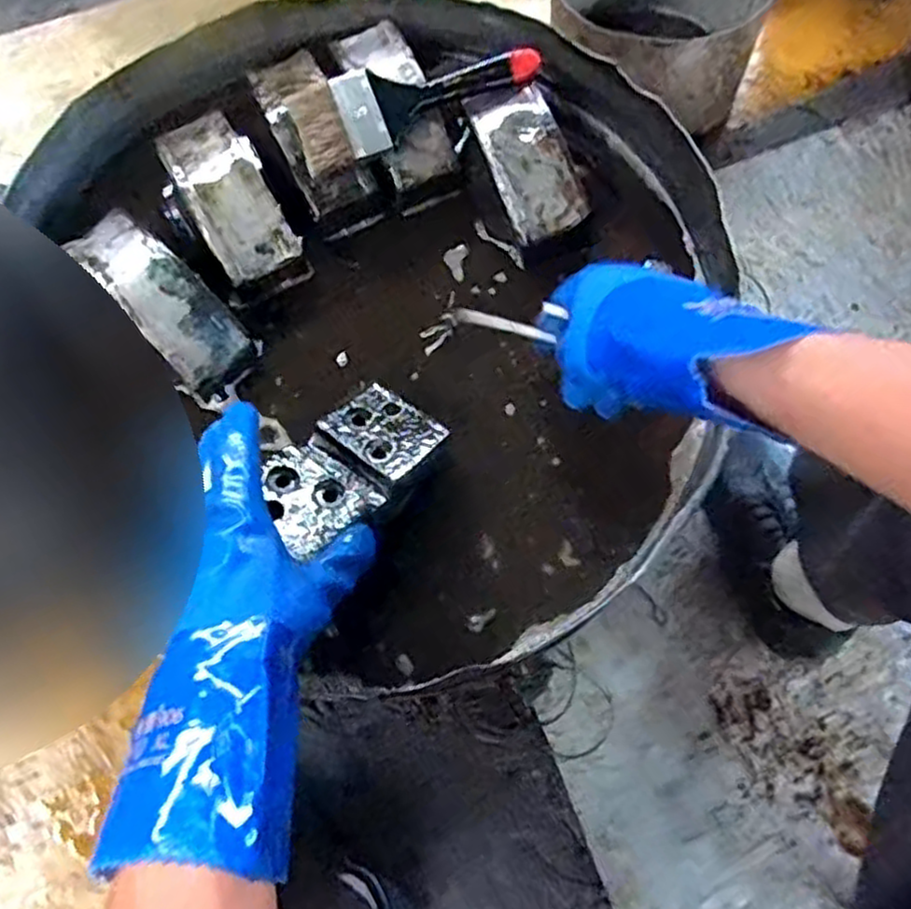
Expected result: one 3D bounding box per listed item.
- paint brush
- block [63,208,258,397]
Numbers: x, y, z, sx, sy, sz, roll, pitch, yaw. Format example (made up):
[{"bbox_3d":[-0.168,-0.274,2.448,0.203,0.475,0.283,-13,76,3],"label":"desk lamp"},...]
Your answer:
[{"bbox_3d":[-0.033,-0.290,0.593,0.201,0.032,0.065,-26,73,-6],"label":"paint brush"},{"bbox_3d":[-0.231,-0.123,0.585,0.059,0.058,0.159,-42,75,-10],"label":"block"}]

